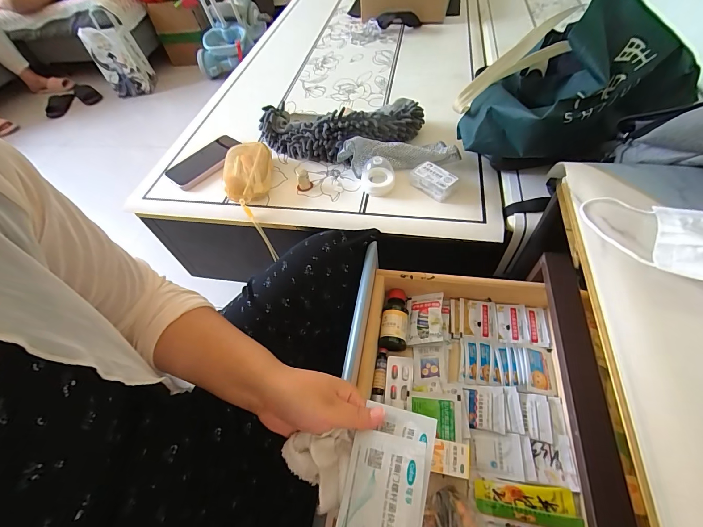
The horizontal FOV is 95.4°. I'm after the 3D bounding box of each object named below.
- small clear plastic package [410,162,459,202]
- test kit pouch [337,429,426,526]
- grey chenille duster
[{"bbox_3d":[0.141,-0.145,0.556,0.045,0.025,0.074,-40,60,-22],"label":"small clear plastic package"},{"bbox_3d":[0.016,0.198,0.239,0.064,0.012,0.125,-4,59,33],"label":"test kit pouch"},{"bbox_3d":[-0.025,-0.263,0.632,0.321,0.071,0.128,2,54,7],"label":"grey chenille duster"}]

